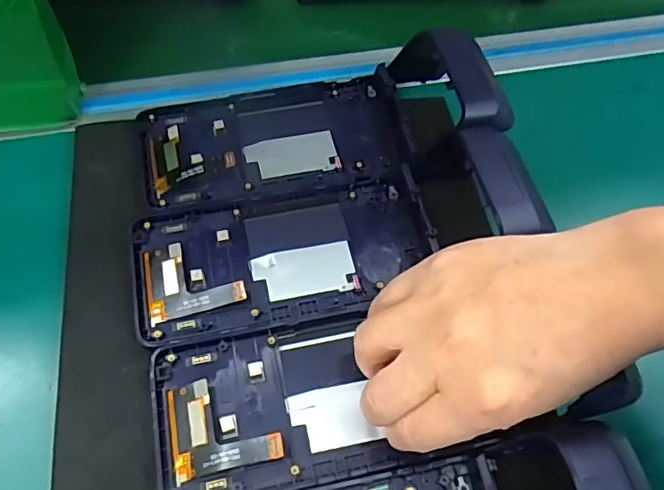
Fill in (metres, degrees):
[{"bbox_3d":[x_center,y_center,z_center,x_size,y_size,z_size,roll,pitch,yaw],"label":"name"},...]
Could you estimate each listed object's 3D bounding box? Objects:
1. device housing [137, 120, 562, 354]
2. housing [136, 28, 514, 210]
[{"bbox_3d":[-0.002,-0.010,0.303,0.209,0.050,0.080,-11,62,-10],"label":"device housing"},{"bbox_3d":[-0.011,-0.084,0.348,0.214,0.052,0.097,-8,62,-9],"label":"housing"}]

